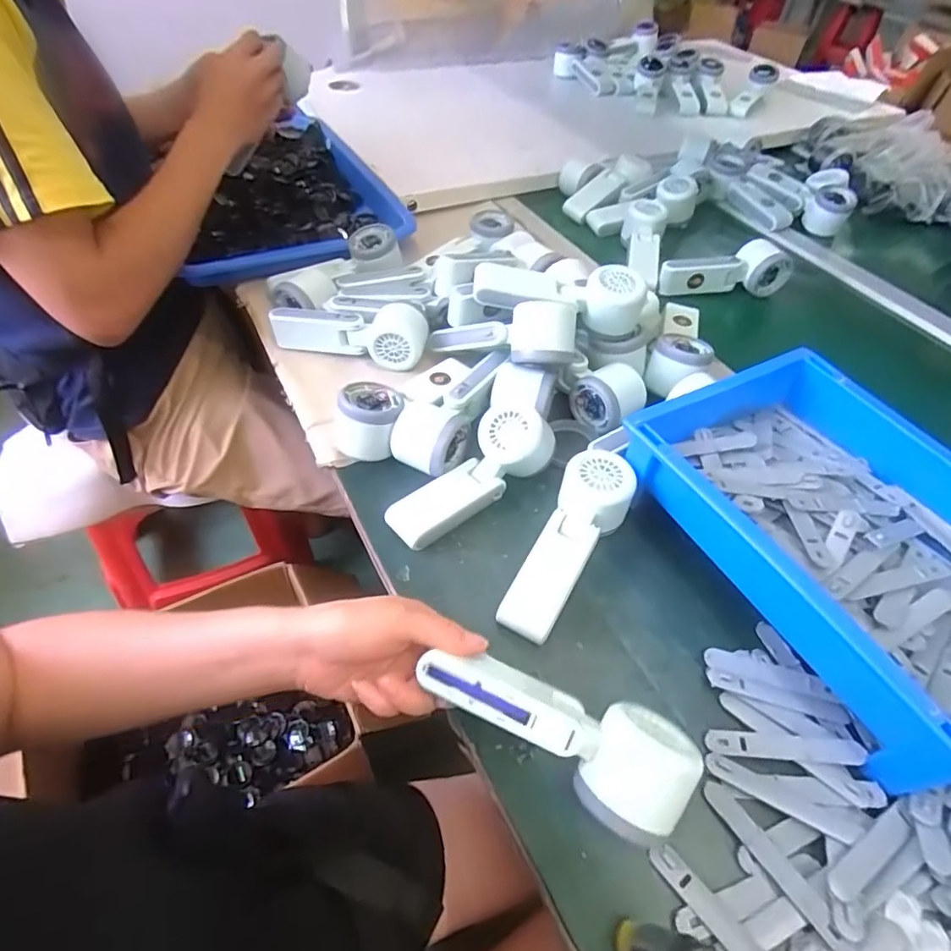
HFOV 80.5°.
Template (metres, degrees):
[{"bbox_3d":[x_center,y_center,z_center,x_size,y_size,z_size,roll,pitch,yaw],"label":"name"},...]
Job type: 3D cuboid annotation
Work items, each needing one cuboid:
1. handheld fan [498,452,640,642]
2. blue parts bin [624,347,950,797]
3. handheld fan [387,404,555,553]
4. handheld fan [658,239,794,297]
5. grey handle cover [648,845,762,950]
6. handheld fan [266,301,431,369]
[{"bbox_3d":[0.077,0.051,0.442,0.059,0.044,0.164,23,51,16],"label":"handheld fan"},{"bbox_3d":[0.287,0.045,0.433,0.218,0.078,0.305,-21,54,-21],"label":"blue parts bin"},{"bbox_3d":[-0.004,0.001,0.487,0.160,0.054,0.055,-39,60,-13],"label":"handheld fan"},{"bbox_3d":[0.323,-0.270,0.736,0.171,0.052,0.049,-4,49,-9],"label":"handheld fan"},{"bbox_3d":[0.137,0.246,0.305,0.016,0.008,0.094,-30,58,-27],"label":"grey handle cover"},{"bbox_3d":[-0.135,-0.161,0.610,0.165,0.050,0.059,12,49,8],"label":"handheld fan"}]

